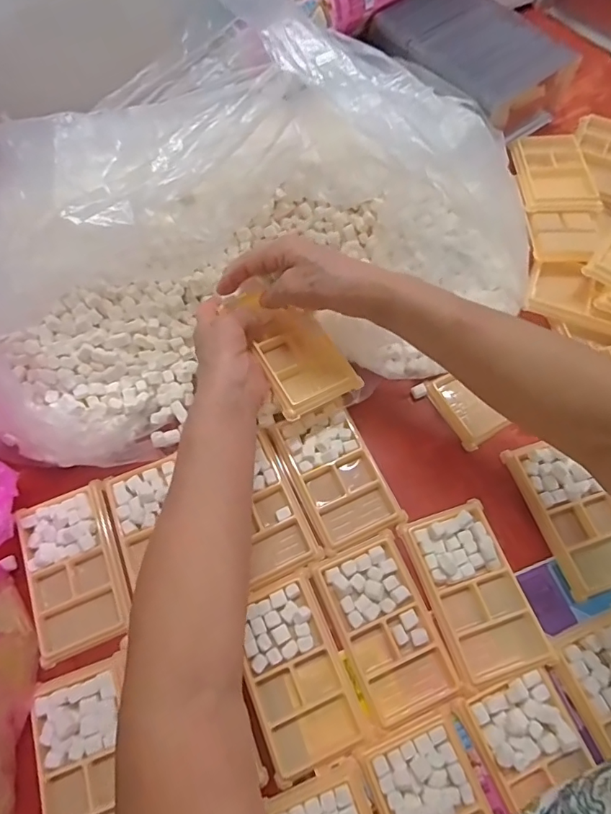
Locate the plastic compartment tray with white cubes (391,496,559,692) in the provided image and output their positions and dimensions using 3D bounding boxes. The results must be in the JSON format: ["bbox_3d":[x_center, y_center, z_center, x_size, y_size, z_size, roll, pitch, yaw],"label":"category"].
[{"bbox_3d":[0.143,0.155,0.416,0.077,0.023,0.135,-18,68,-6],"label":"plastic compartment tray with white cubes"}]

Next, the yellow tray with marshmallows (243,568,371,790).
[{"bbox_3d":[-0.008,0.214,0.399,0.075,0.015,0.134,-21,69,-7],"label":"yellow tray with marshmallows"}]

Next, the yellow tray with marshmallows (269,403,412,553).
[{"bbox_3d":[0.028,0.061,0.458,0.079,0.018,0.130,-24,69,-8],"label":"yellow tray with marshmallows"}]

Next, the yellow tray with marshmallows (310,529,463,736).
[{"bbox_3d":[0.066,0.184,0.410,0.078,0.012,0.135,-20,68,-7],"label":"yellow tray with marshmallows"}]

